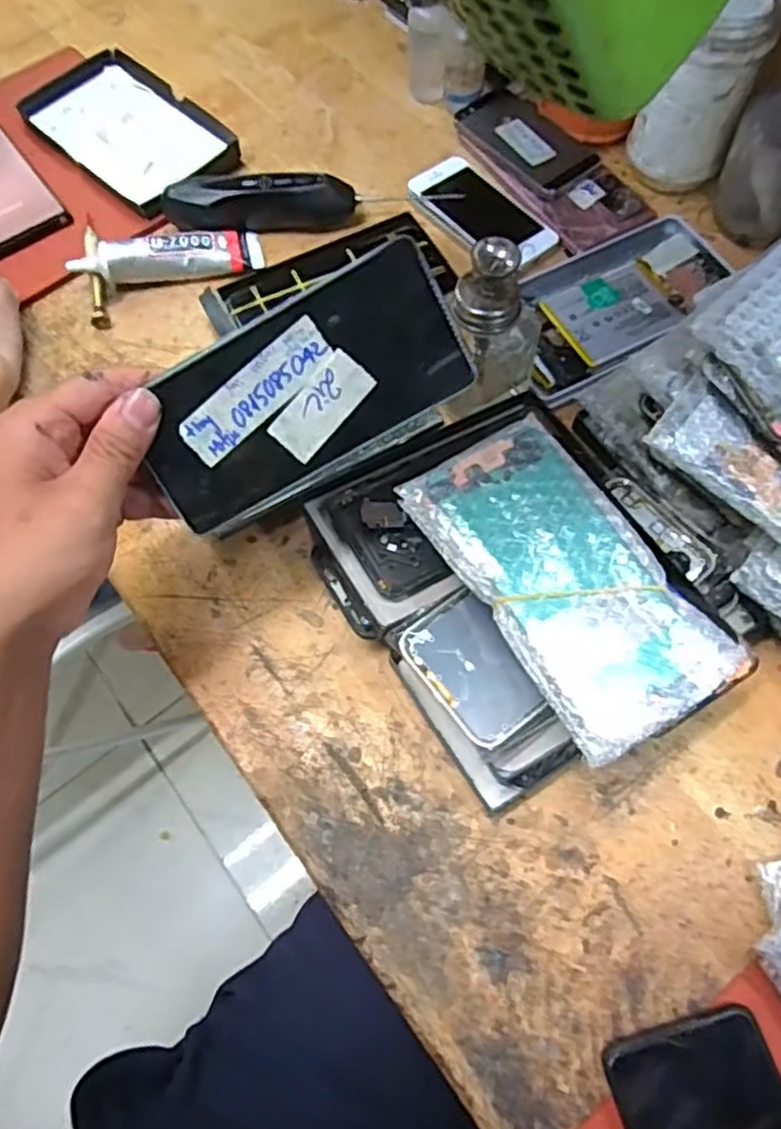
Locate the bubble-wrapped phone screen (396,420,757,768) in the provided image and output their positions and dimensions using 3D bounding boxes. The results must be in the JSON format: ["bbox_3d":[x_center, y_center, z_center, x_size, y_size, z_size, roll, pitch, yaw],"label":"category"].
[{"bbox_3d":[0.086,0.005,0.350,0.088,0.008,0.171,-31,71,-10],"label":"bubble-wrapped phone screen"}]

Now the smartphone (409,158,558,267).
[{"bbox_3d":[0.073,-0.275,0.554,0.122,0.010,0.056,42,75,18],"label":"smartphone"}]

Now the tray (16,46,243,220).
[{"bbox_3d":[-0.220,-0.368,0.599,0.191,0.017,0.110,41,75,17],"label":"tray"}]

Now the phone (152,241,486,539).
[{"bbox_3d":[-0.037,-0.081,0.327,0.144,0.005,0.074,-30,105,4],"label":"phone"}]

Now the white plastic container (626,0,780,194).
[{"bbox_3d":[0.226,-0.346,0.515,0.070,0.110,0.069,16,69,10],"label":"white plastic container"}]

